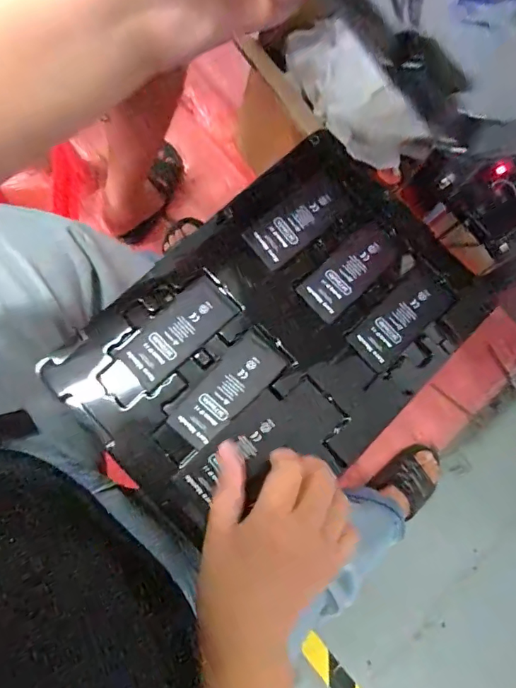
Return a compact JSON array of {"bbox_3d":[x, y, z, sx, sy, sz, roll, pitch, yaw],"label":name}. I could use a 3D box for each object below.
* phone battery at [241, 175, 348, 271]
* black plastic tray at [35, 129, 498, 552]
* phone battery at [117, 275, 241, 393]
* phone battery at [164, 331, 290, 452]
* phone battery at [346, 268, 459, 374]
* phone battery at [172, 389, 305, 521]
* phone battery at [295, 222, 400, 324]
[{"bbox_3d":[0.036,-0.106,0.405,0.094,0.004,0.039,-38,96,-10],"label":"phone battery"},{"bbox_3d":[0.020,-0.008,0.382,0.317,0.016,0.227,-43,87,-11],"label":"black plastic tray"},{"bbox_3d":[-0.065,-0.009,0.380,0.098,0.004,0.043,-43,92,-10],"label":"phone battery"},{"bbox_3d":[-0.025,0.037,0.371,0.099,0.004,0.041,-44,86,-12],"label":"phone battery"},{"bbox_3d":[0.126,-0.021,0.401,0.102,0.008,0.041,-39,85,-12],"label":"phone battery"},{"bbox_3d":[-0.015,0.083,0.357,0.100,0.007,0.044,-36,77,-16],"label":"phone battery"},{"bbox_3d":[0.082,-0.063,0.404,0.098,0.008,0.042,-40,86,-12],"label":"phone battery"}]

